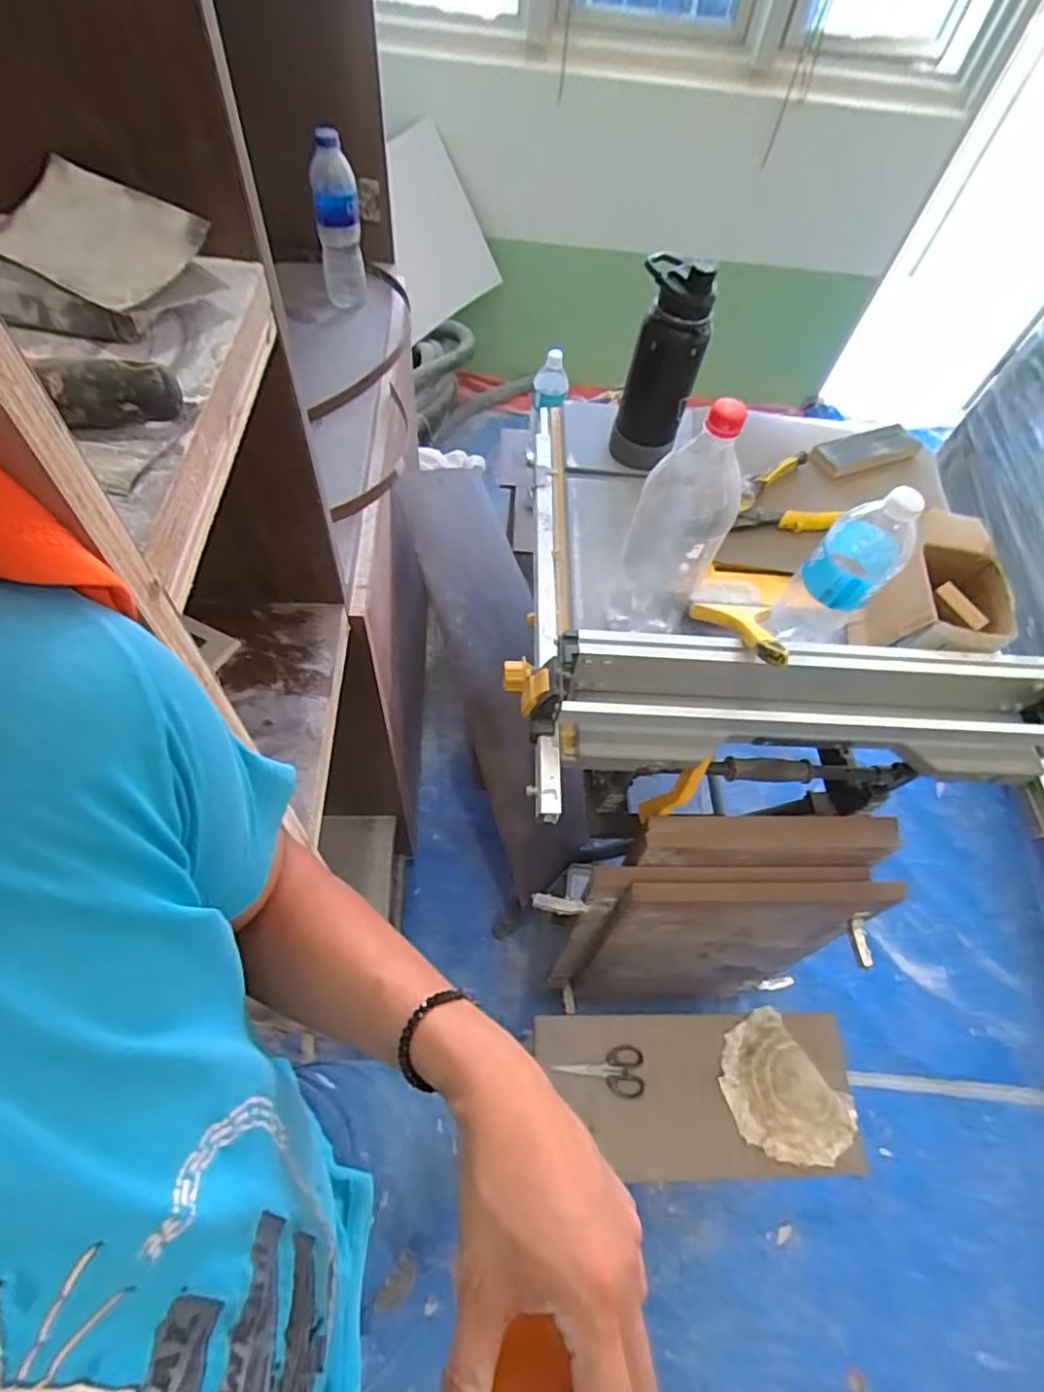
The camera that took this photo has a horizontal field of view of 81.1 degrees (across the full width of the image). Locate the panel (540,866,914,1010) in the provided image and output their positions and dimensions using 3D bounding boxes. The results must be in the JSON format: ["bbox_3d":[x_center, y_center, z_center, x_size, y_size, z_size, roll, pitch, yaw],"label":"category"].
[{"bbox_3d":[0.302,0.429,1.061,0.443,0.555,0.043,1,52,-3],"label":"panel"}]

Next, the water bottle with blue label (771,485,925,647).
[{"bbox_3d":[0.344,-0.127,0.658,0.080,0.232,0.083,29,63,11],"label":"water bottle with blue label"}]

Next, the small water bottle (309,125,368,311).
[{"bbox_3d":[-0.272,-0.689,0.897,0.072,0.206,0.080,-11,63,-11],"label":"small water bottle"}]

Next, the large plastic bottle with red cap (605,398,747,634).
[{"bbox_3d":[0.158,-0.171,0.637,0.096,0.297,0.097,17,61,4],"label":"large plastic bottle with red cap"}]

